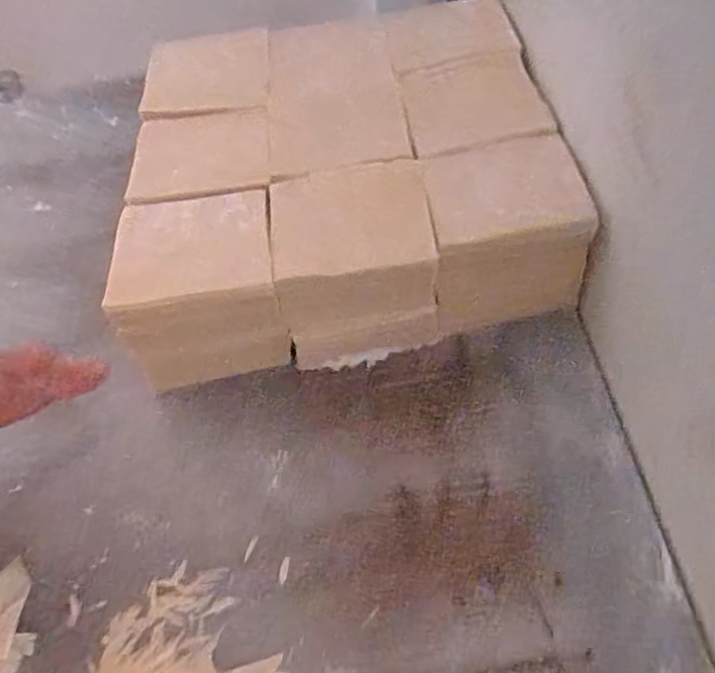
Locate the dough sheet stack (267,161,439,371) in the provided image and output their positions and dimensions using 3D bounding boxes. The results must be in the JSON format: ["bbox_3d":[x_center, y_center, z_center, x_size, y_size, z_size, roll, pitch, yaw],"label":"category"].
[{"bbox_3d":[-0.002,-0.039,0.346,0.082,0.071,0.084,-6,56,-1],"label":"dough sheet stack"}]

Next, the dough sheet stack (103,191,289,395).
[{"bbox_3d":[-0.086,-0.026,0.346,0.085,0.070,0.082,-9,56,-4],"label":"dough sheet stack"}]

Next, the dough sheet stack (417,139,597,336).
[{"bbox_3d":[0.078,-0.055,0.348,0.080,0.071,0.080,-4,56,0],"label":"dough sheet stack"}]

